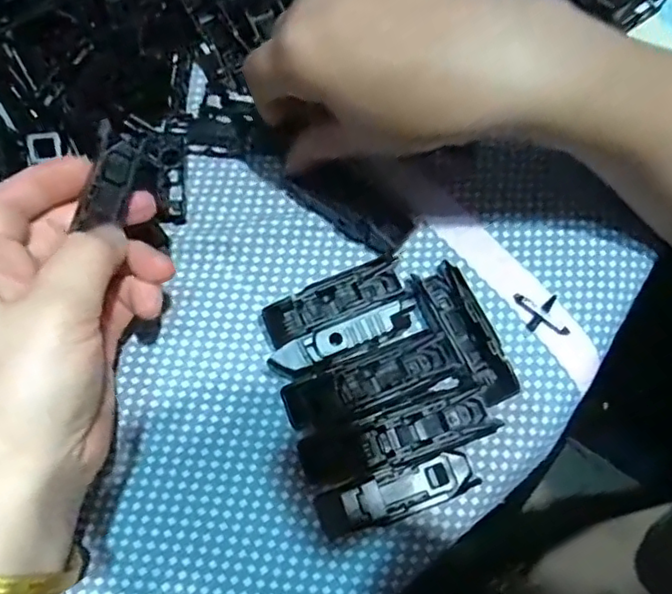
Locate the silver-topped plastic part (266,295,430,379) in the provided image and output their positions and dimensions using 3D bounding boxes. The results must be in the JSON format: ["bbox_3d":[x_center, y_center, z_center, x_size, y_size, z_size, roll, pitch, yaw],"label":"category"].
[{"bbox_3d":[0.005,0.019,0.258,0.068,0.021,0.016,-22,76,-7],"label":"silver-topped plastic part"}]

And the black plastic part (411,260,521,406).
[{"bbox_3d":[0.059,0.015,0.265,0.019,0.016,0.066,-26,77,-8],"label":"black plastic part"}]

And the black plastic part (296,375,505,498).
[{"bbox_3d":[0.025,0.057,0.247,0.080,0.023,0.025,-19,76,-6],"label":"black plastic part"}]

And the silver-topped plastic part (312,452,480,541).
[{"bbox_3d":[0.025,0.081,0.244,0.065,0.014,0.018,-18,76,-6],"label":"silver-topped plastic part"}]

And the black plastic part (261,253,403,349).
[{"bbox_3d":[-0.001,0.001,0.268,0.064,0.015,0.021,-24,76,-7],"label":"black plastic part"}]

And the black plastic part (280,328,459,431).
[{"bbox_3d":[0.015,0.035,0.251,0.075,0.026,0.021,-20,76,-6],"label":"black plastic part"}]

